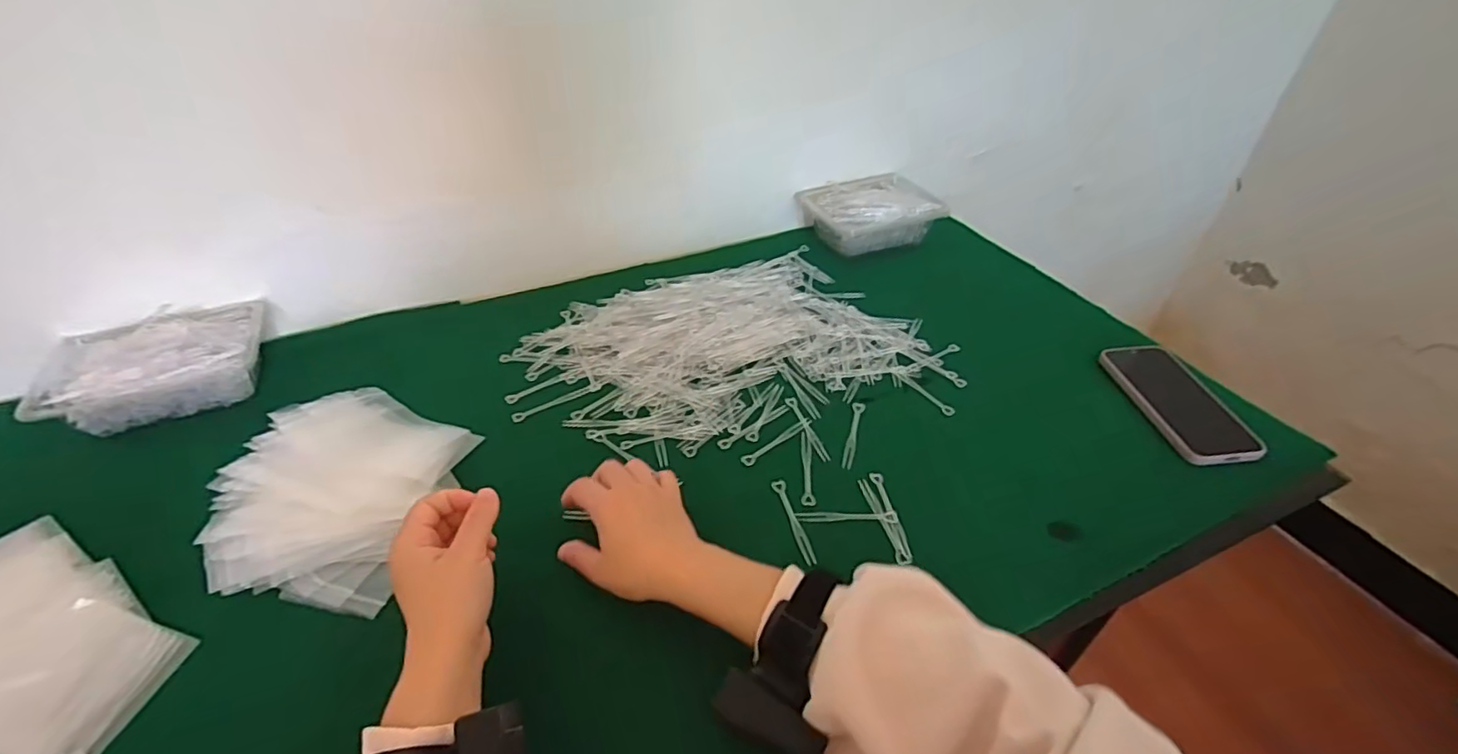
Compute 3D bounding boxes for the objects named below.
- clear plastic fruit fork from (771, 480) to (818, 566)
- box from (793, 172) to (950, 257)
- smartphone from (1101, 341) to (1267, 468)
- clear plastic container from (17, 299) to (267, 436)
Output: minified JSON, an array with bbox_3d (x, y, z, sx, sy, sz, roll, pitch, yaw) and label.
[{"bbox_3d":[0.054,0.119,0.523,0.011,0.004,0.087,-9,42,-11],"label":"clear plastic fruit fork"},{"bbox_3d":[0.202,-0.233,0.877,0.178,0.058,0.121,-14,43,-16],"label":"box"},{"bbox_3d":[0.458,0.023,0.632,0.082,0.013,0.167,-4,41,-5],"label":"smartphone"},{"bbox_3d":[-0.564,-0.011,0.617,0.184,0.057,0.123,-17,44,-20],"label":"clear plastic container"}]

